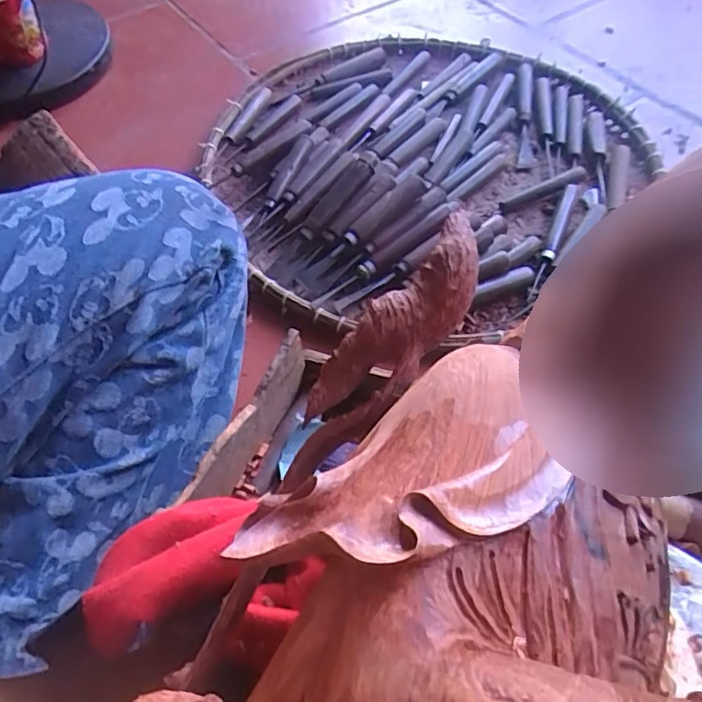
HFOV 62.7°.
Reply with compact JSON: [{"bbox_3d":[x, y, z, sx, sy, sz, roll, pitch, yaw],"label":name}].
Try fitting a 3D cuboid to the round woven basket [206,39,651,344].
[{"bbox_3d":[0.069,-0.232,0.679,0.446,0.059,0.483,-1,55,1],"label":"round woven basket"}]

